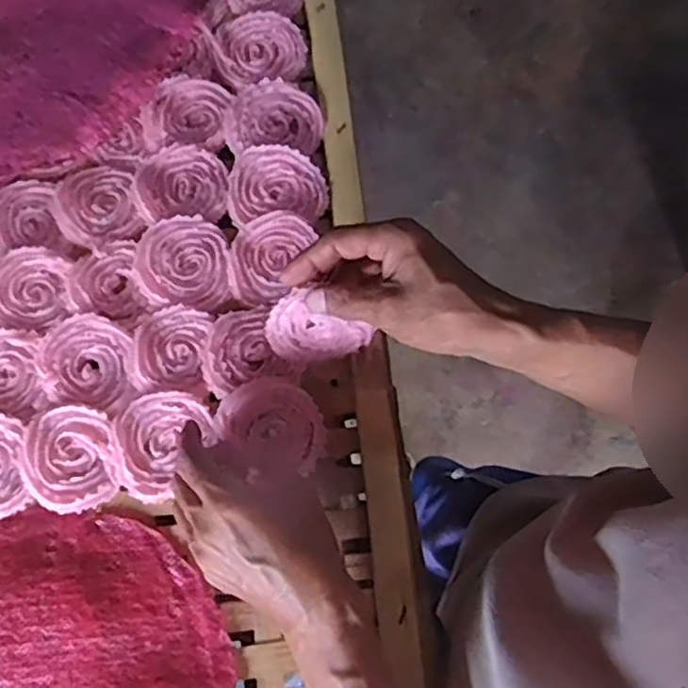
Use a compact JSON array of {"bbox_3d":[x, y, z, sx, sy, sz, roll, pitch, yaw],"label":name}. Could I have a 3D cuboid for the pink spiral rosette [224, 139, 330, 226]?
[{"bbox_3d":[-0.058,-0.135,0.569,0.081,0.007,0.078,-14,74,-5],"label":"pink spiral rosette"}]

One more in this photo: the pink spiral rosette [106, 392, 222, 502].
[{"bbox_3d":[-0.133,0.069,0.493,0.061,0.009,0.077,34,76,9],"label":"pink spiral rosette"}]

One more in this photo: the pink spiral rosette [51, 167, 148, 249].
[{"bbox_3d":[-0.201,-0.114,0.559,0.064,0.016,0.071,-23,75,-7],"label":"pink spiral rosette"}]

